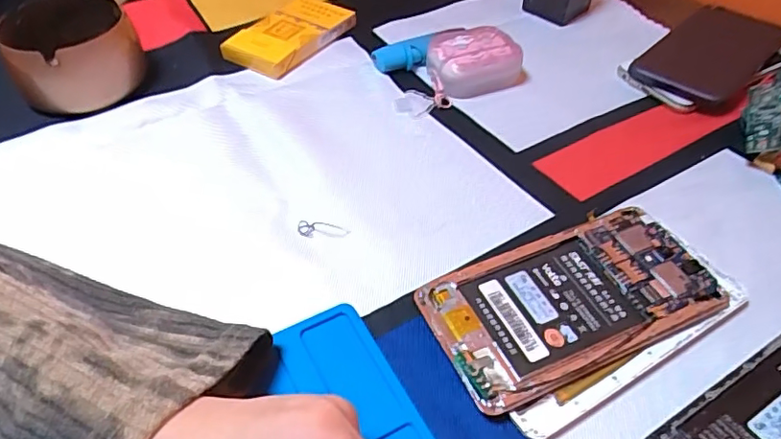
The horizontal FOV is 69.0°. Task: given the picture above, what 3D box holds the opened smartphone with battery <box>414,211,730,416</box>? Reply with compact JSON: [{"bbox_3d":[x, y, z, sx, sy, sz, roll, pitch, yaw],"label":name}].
[{"bbox_3d":[0.087,0.040,0.279,0.135,0.013,0.069,-19,49,-16],"label":"opened smartphone with battery"}]

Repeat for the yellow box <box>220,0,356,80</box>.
[{"bbox_3d":[-0.081,-0.151,0.465,0.060,0.019,0.103,27,53,24],"label":"yellow box"}]

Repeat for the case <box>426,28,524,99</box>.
[{"bbox_3d":[0.060,-0.117,0.422,0.066,0.028,0.050,-17,49,-14],"label":"case"}]

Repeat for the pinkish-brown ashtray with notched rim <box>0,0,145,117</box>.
[{"bbox_3d":[-0.226,-0.120,0.407,0.086,0.051,0.092,-27,52,-22],"label":"pinkish-brown ashtray with notched rim"}]

